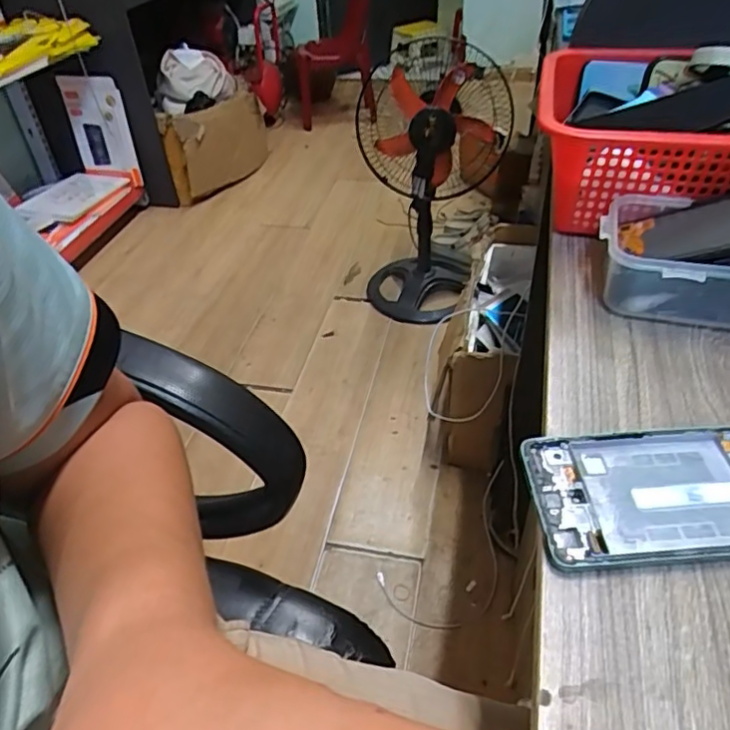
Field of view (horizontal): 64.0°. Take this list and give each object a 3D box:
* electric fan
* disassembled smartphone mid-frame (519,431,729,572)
[{"bbox_3d":[0.175,-0.466,1.523,0.359,0.652,0.318,-1,42,5],"label":"electric fan"},{"bbox_3d":[0.163,0.063,0.289,0.157,0.009,0.070,-4,42,1],"label":"disassembled smartphone mid-frame"}]

